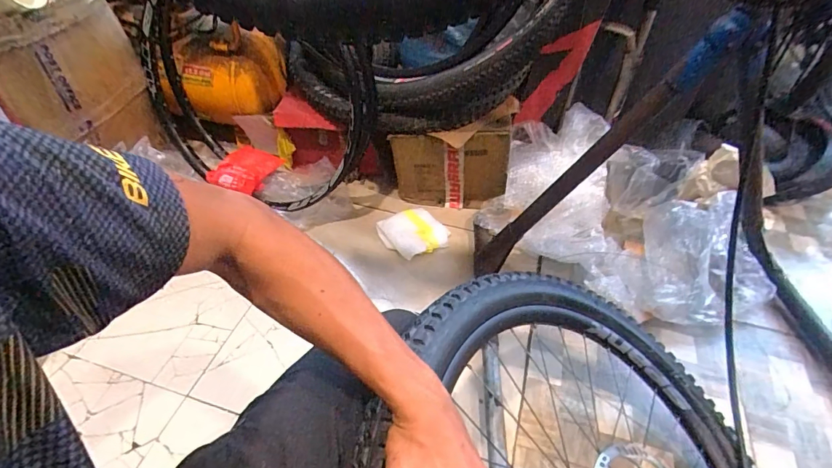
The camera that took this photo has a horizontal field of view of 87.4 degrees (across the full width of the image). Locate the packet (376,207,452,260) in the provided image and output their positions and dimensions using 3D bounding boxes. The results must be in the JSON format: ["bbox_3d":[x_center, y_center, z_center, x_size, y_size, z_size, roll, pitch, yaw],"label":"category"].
[{"bbox_3d":[-0.002,-0.004,1.109,0.168,0.052,0.136,-17,50,-18],"label":"packet"}]

